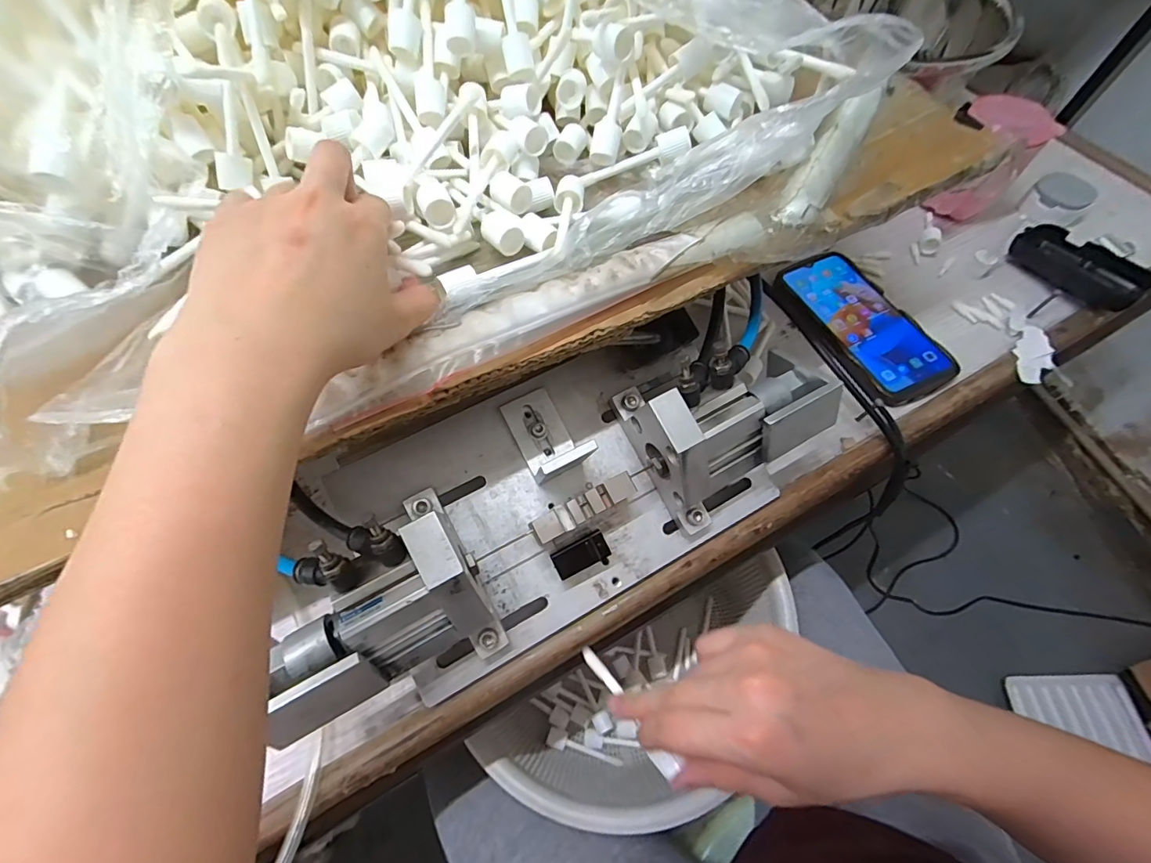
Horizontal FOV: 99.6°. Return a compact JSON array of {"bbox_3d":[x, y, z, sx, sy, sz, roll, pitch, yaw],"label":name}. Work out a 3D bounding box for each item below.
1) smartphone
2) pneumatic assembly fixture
[{"bbox_3d":[0.266,-0.103,0.451,0.084,0.013,0.172,-22,64,-11],"label":"smartphone"},{"bbox_3d":[-0.006,0.035,0.323,0.382,0.102,0.147,-26,65,-13],"label":"pneumatic assembly fixture"}]

